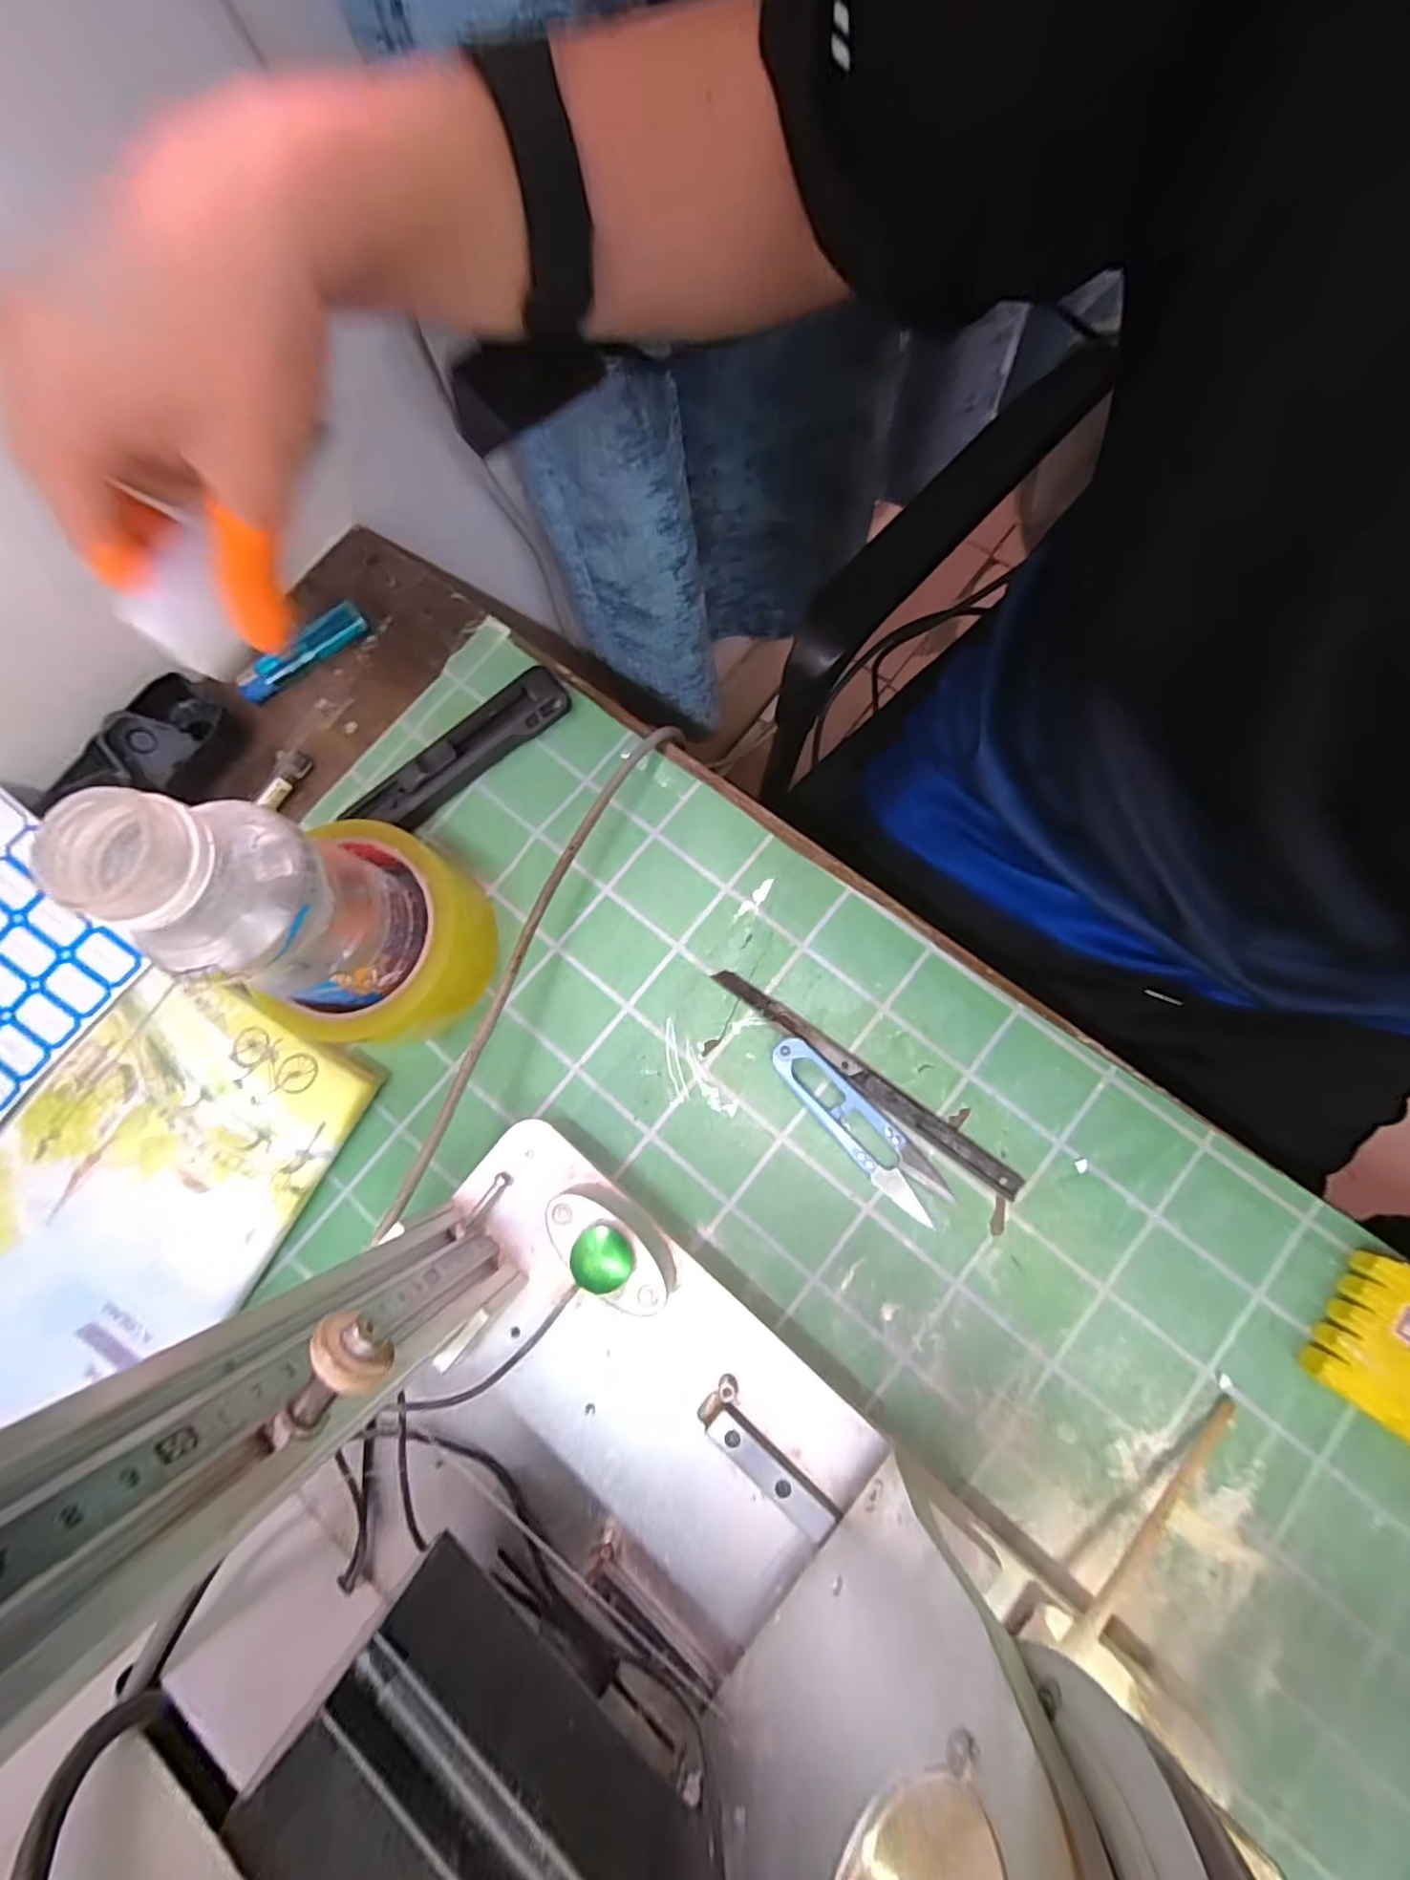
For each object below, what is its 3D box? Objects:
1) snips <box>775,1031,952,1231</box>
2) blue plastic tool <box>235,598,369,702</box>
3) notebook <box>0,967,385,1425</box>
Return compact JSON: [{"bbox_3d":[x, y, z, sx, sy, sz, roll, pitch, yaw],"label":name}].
[{"bbox_3d":[0.070,0.085,0.284,0.024,0.012,0.101,-45,79,-6],"label":"snips"},{"bbox_3d":[-0.226,-0.161,0.351,0.078,0.013,0.016,-40,78,-5],"label":"blue plastic tool"},{"bbox_3d":[-0.269,0.121,0.290,0.139,0.013,0.210,30,82,10],"label":"notebook"}]

